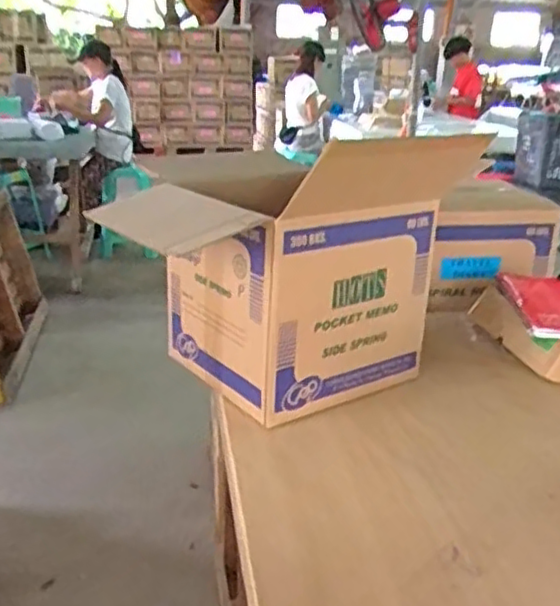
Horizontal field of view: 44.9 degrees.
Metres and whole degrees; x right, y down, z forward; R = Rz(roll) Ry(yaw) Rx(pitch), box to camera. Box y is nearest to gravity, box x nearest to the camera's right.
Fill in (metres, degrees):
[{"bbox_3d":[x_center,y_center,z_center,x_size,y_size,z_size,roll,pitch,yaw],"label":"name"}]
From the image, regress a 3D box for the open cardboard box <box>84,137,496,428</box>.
[{"bbox_3d":[-0.002,-0.052,0.979,0.426,0.365,0.315,-11,25,-33],"label":"open cardboard box"}]

